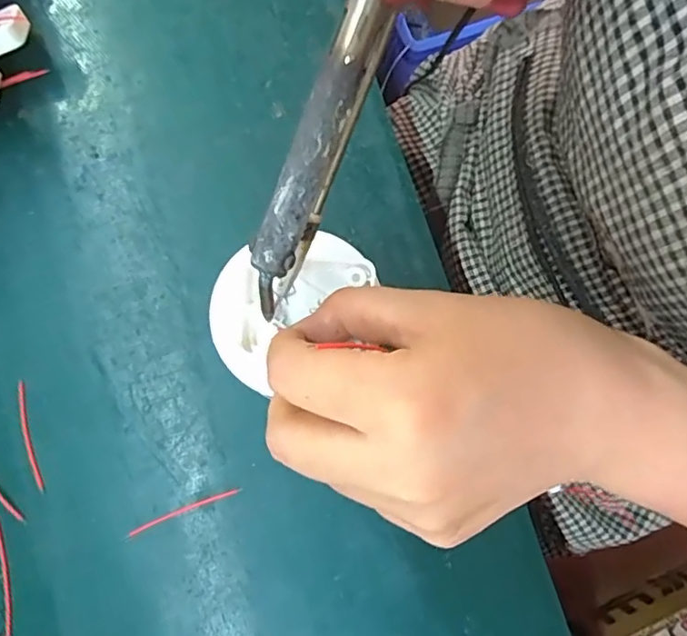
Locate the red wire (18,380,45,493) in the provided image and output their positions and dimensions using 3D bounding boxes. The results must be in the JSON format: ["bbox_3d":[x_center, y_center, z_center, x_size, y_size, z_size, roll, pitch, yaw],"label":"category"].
[{"bbox_3d":[-0.151,0.056,0.265,0.005,0.004,0.053,-16,79,-4],"label":"red wire"}]

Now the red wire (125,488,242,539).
[{"bbox_3d":[-0.075,0.091,0.261,0.056,0.004,0.004,-21,80,-5],"label":"red wire"}]

